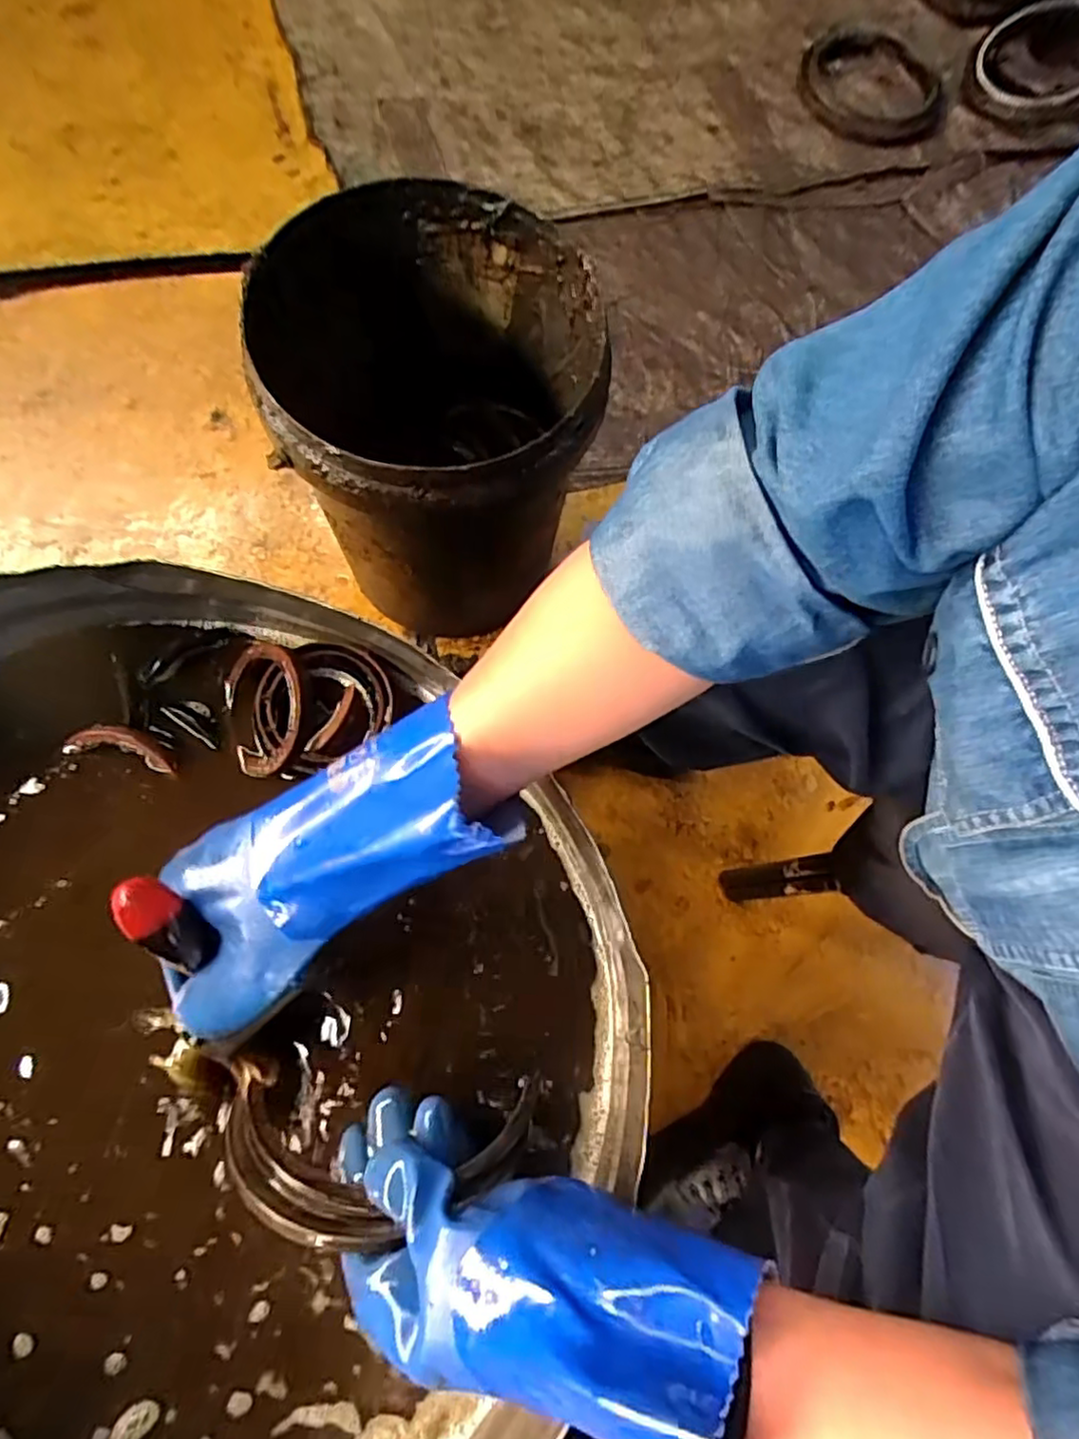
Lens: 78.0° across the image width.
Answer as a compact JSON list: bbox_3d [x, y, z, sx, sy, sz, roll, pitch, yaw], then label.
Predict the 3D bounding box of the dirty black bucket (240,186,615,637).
[{"bbox_3d":[-0.097,-0.257,0.637,0.268,0.295,0.255,-6,75,-7],"label":"dirty black bucket"}]

